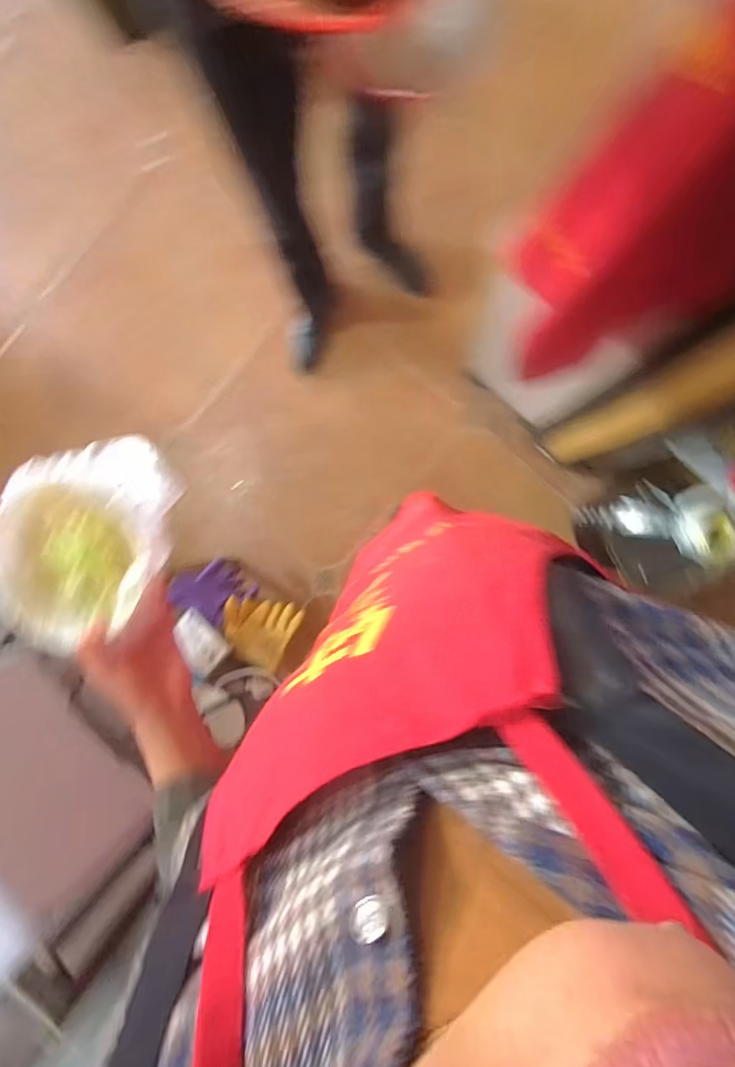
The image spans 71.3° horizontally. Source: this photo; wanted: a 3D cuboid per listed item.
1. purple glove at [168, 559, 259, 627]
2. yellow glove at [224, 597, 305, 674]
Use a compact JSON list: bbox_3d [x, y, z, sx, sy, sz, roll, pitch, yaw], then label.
[{"bbox_3d":[-0.329,0.122,1.122,0.133,0.193,0.026,51,120,10],"label":"purple glove"},{"bbox_3d":[-0.236,0.206,1.111,0.150,0.103,0.123,24,93,-1],"label":"yellow glove"}]

